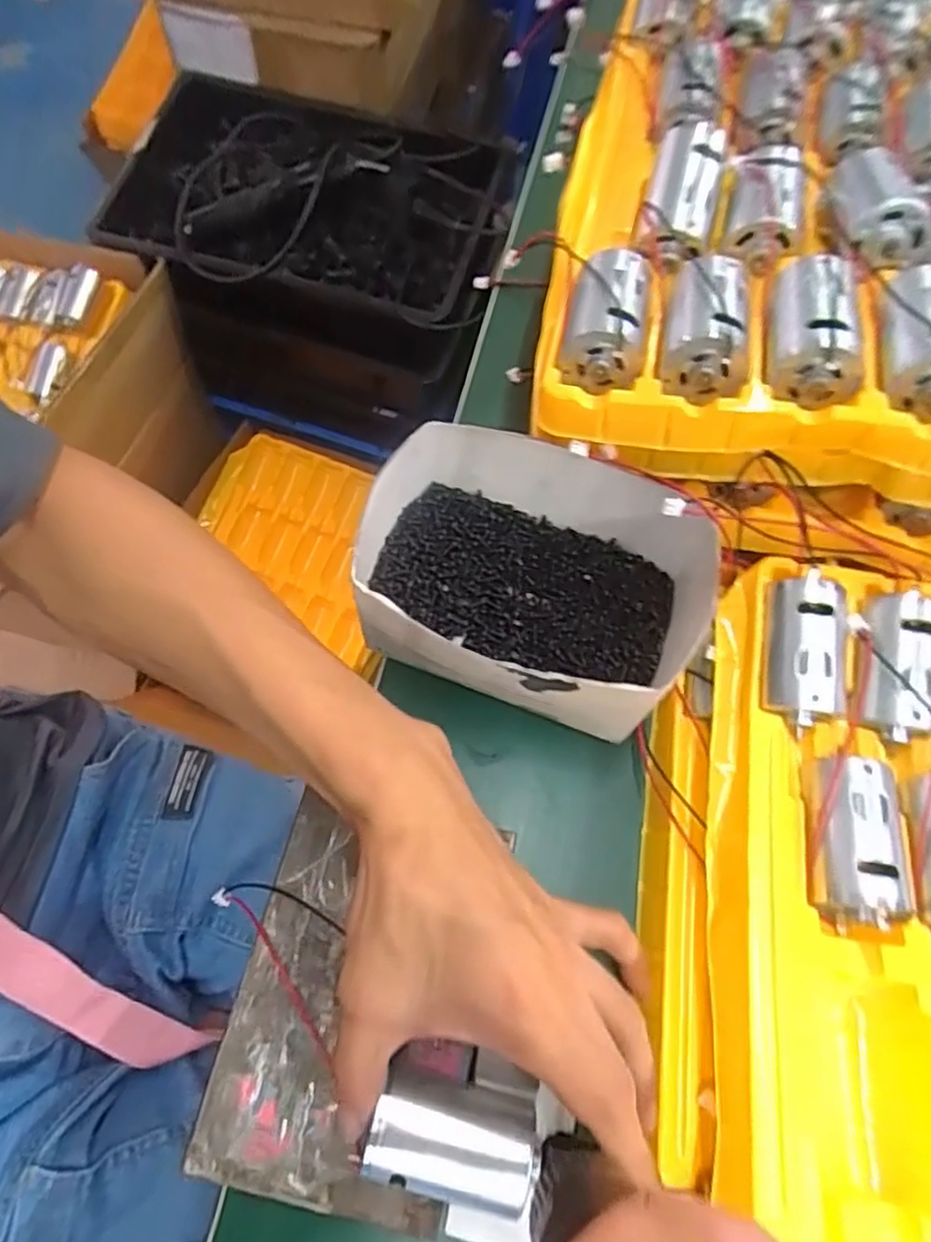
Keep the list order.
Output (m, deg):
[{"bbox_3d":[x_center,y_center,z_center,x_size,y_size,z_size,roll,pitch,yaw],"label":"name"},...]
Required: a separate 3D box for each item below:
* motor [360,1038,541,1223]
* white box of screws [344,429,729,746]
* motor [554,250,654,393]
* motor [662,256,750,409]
[{"bbox_3d":[-0.003,0.184,0.251,0.058,0.038,0.038,10,66,2],"label":"motor"},{"bbox_3d":[0.031,-0.017,0.324,0.159,0.070,0.112,22,67,7],"label":"white box of screws"},{"bbox_3d":[0.061,-0.132,0.295,0.032,0.029,0.061,11,66,2],"label":"motor"},{"bbox_3d":[0.103,-0.127,0.288,0.033,0.029,0.067,13,66,3],"label":"motor"}]

